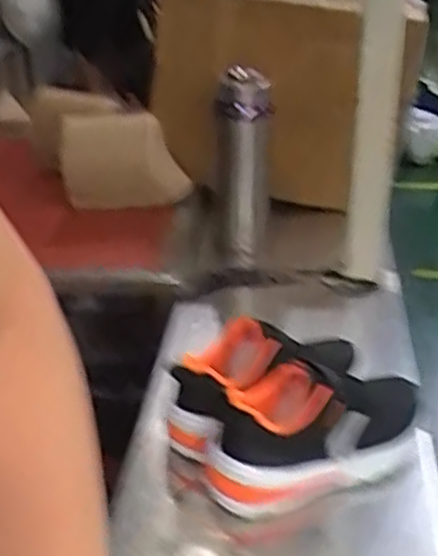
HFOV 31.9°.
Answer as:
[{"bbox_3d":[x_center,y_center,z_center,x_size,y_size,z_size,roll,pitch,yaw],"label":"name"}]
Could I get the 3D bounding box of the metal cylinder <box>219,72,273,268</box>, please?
[{"bbox_3d":[0.029,-0.132,0.975,0.072,0.243,0.054,1,29,4],"label":"metal cylinder"}]

